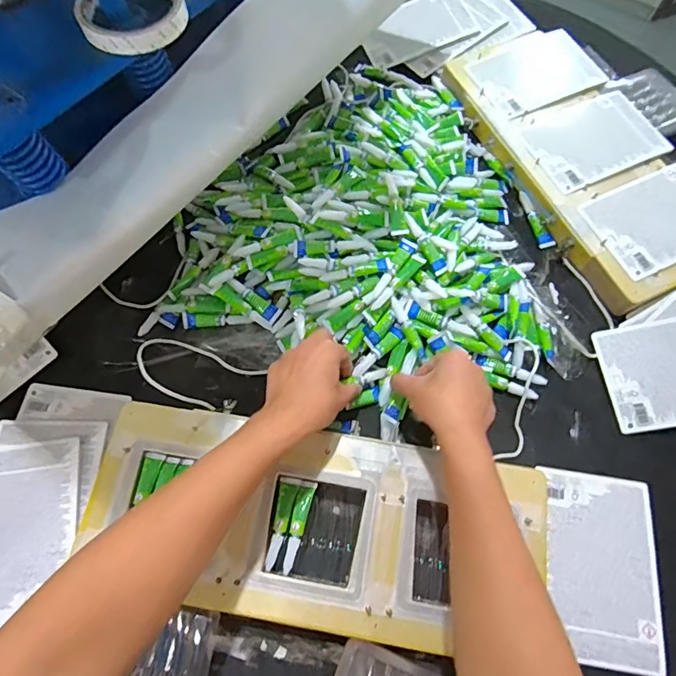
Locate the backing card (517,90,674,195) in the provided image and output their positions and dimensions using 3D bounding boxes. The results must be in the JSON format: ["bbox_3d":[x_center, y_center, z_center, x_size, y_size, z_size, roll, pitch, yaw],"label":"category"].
[{"bbox_3d":[0.333,-0.260,0.607,0.165,0.005,0.117,-23,69,-9],"label":"backing card"}]

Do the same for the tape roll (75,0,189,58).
[{"bbox_3d":[-0.175,-0.278,0.401,0.088,0.020,0.085,0,67,0],"label":"tape roll"}]

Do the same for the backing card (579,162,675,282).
[{"bbox_3d":[0.395,-0.148,0.562,0.172,0.006,0.115,-23,69,-10],"label":"backing card"}]

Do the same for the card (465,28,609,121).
[{"bbox_3d":[0.277,-0.373,0.649,0.167,0.004,0.120,-24,69,-10],"label":"card"}]

